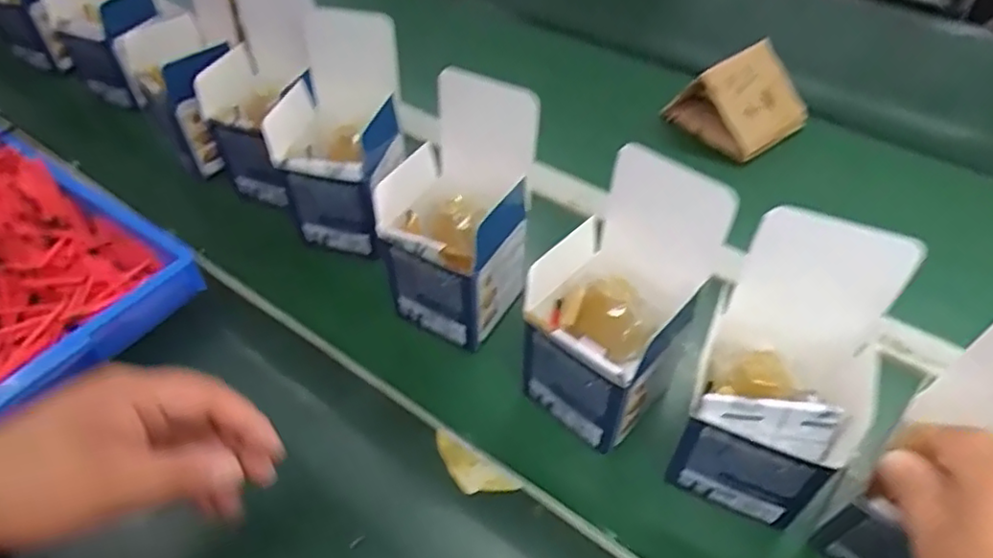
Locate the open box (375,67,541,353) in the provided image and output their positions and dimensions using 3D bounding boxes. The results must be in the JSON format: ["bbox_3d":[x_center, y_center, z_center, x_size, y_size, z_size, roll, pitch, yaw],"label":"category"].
[{"bbox_3d":[-0.031,-0.049,0.474,0.091,0.167,0.102,24,53,23],"label":"open box"}]

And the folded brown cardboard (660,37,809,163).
[{"bbox_3d":[0.265,-0.198,0.677,0.106,0.072,0.108,-29,52,-21],"label":"folded brown cardboard"}]

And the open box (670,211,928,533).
[{"bbox_3d":[0.170,0.060,0.376,0.101,0.167,0.095,22,53,22],"label":"open box"}]

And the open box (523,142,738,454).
[{"bbox_3d":[0.071,0.016,0.420,0.109,0.167,0.098,33,58,29],"label":"open box"}]

